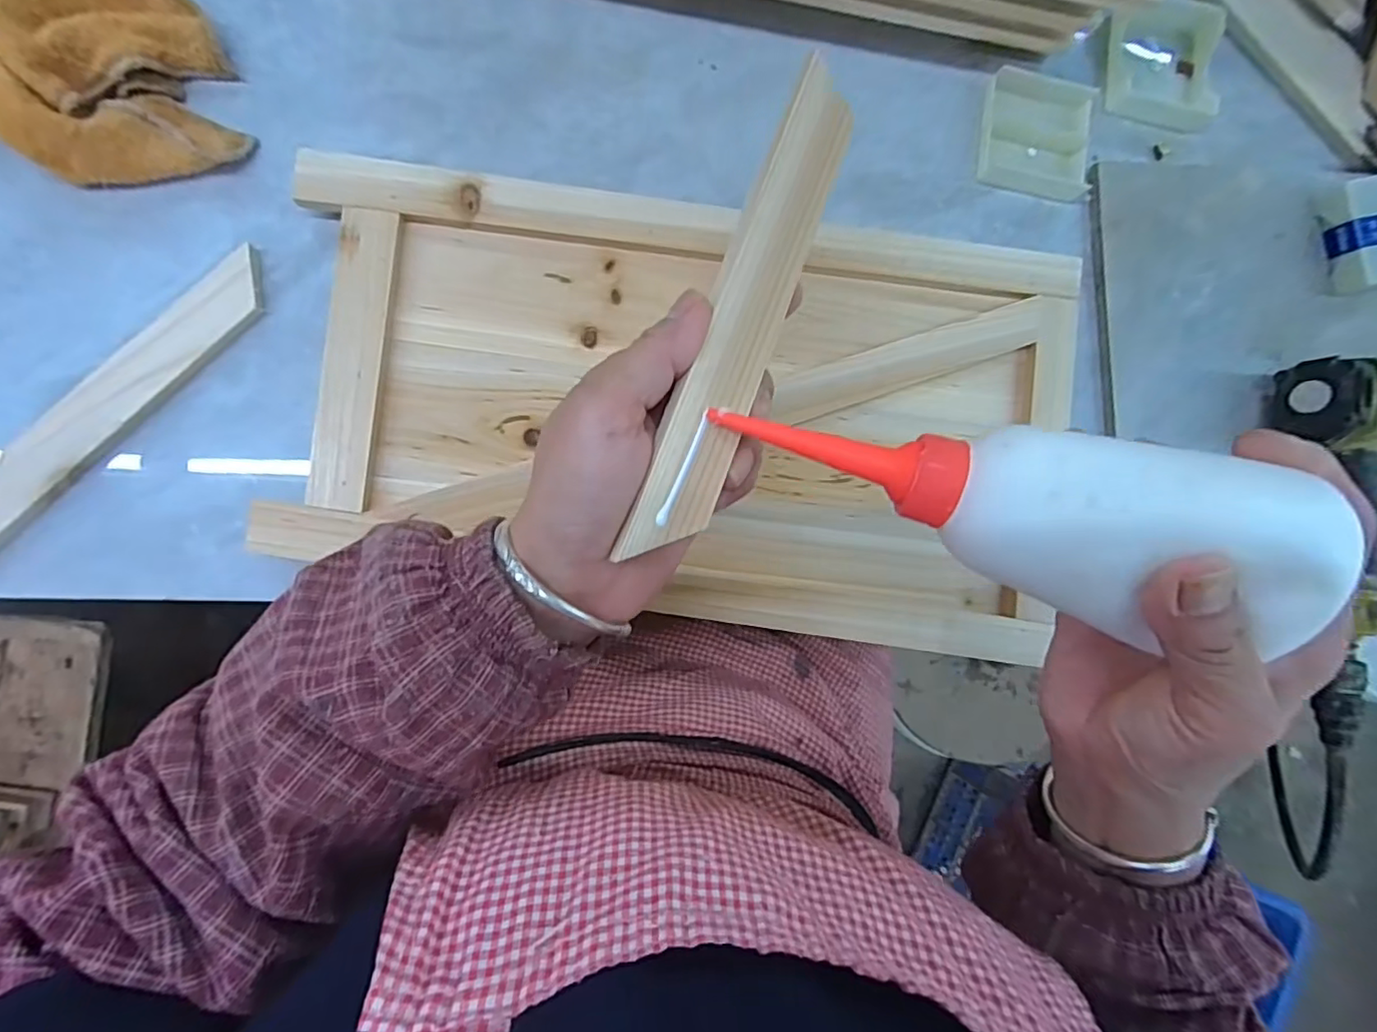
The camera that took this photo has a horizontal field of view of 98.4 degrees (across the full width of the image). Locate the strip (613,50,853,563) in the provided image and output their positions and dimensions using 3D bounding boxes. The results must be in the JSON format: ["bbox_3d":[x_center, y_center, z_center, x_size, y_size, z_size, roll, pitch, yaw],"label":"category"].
[{"bbox_3d":[0.022,-0.074,0.210,0.027,0.004,0.183,24,81,-24],"label":"strip"}]

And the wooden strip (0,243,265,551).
[{"bbox_3d":[-0.288,-0.060,0.300,0.031,0.012,0.191,43,83,-5],"label":"wooden strip"}]

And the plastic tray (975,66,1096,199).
[{"bbox_3d":[0.227,-0.248,0.386,0.073,0.015,0.067,5,88,-9],"label":"plastic tray"}]

